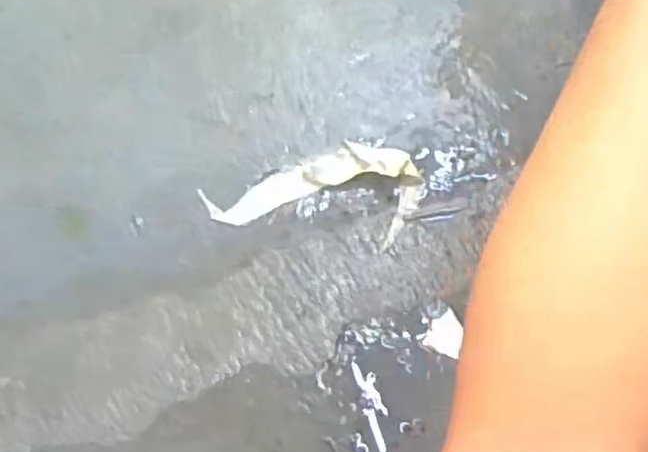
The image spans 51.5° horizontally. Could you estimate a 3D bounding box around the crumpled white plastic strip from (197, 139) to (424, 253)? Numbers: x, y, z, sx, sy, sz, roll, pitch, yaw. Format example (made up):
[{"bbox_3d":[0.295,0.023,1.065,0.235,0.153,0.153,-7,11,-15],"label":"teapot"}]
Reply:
[{"bbox_3d":[-0.010,-0.051,0.786,0.245,0.024,0.130,9,63,4],"label":"crumpled white plastic strip"}]

